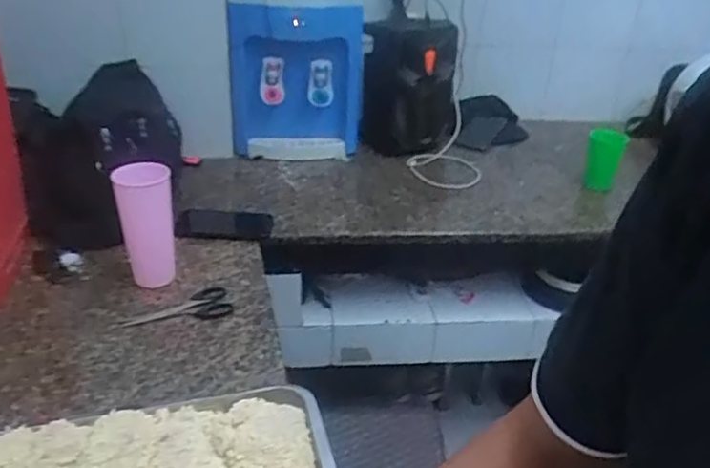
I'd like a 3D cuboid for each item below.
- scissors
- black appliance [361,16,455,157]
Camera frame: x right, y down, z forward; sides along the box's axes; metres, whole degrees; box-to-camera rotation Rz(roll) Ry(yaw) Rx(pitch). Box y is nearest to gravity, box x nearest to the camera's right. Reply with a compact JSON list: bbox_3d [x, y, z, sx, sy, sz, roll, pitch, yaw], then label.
[{"bbox_3d":[-0.240,0.111,0.863,0.147,0.004,0.072,-18,35,-33],"label":"scissors"},{"bbox_3d":[0.110,-0.319,1.376,0.186,0.279,0.157,-23,38,-39],"label":"black appliance"}]

